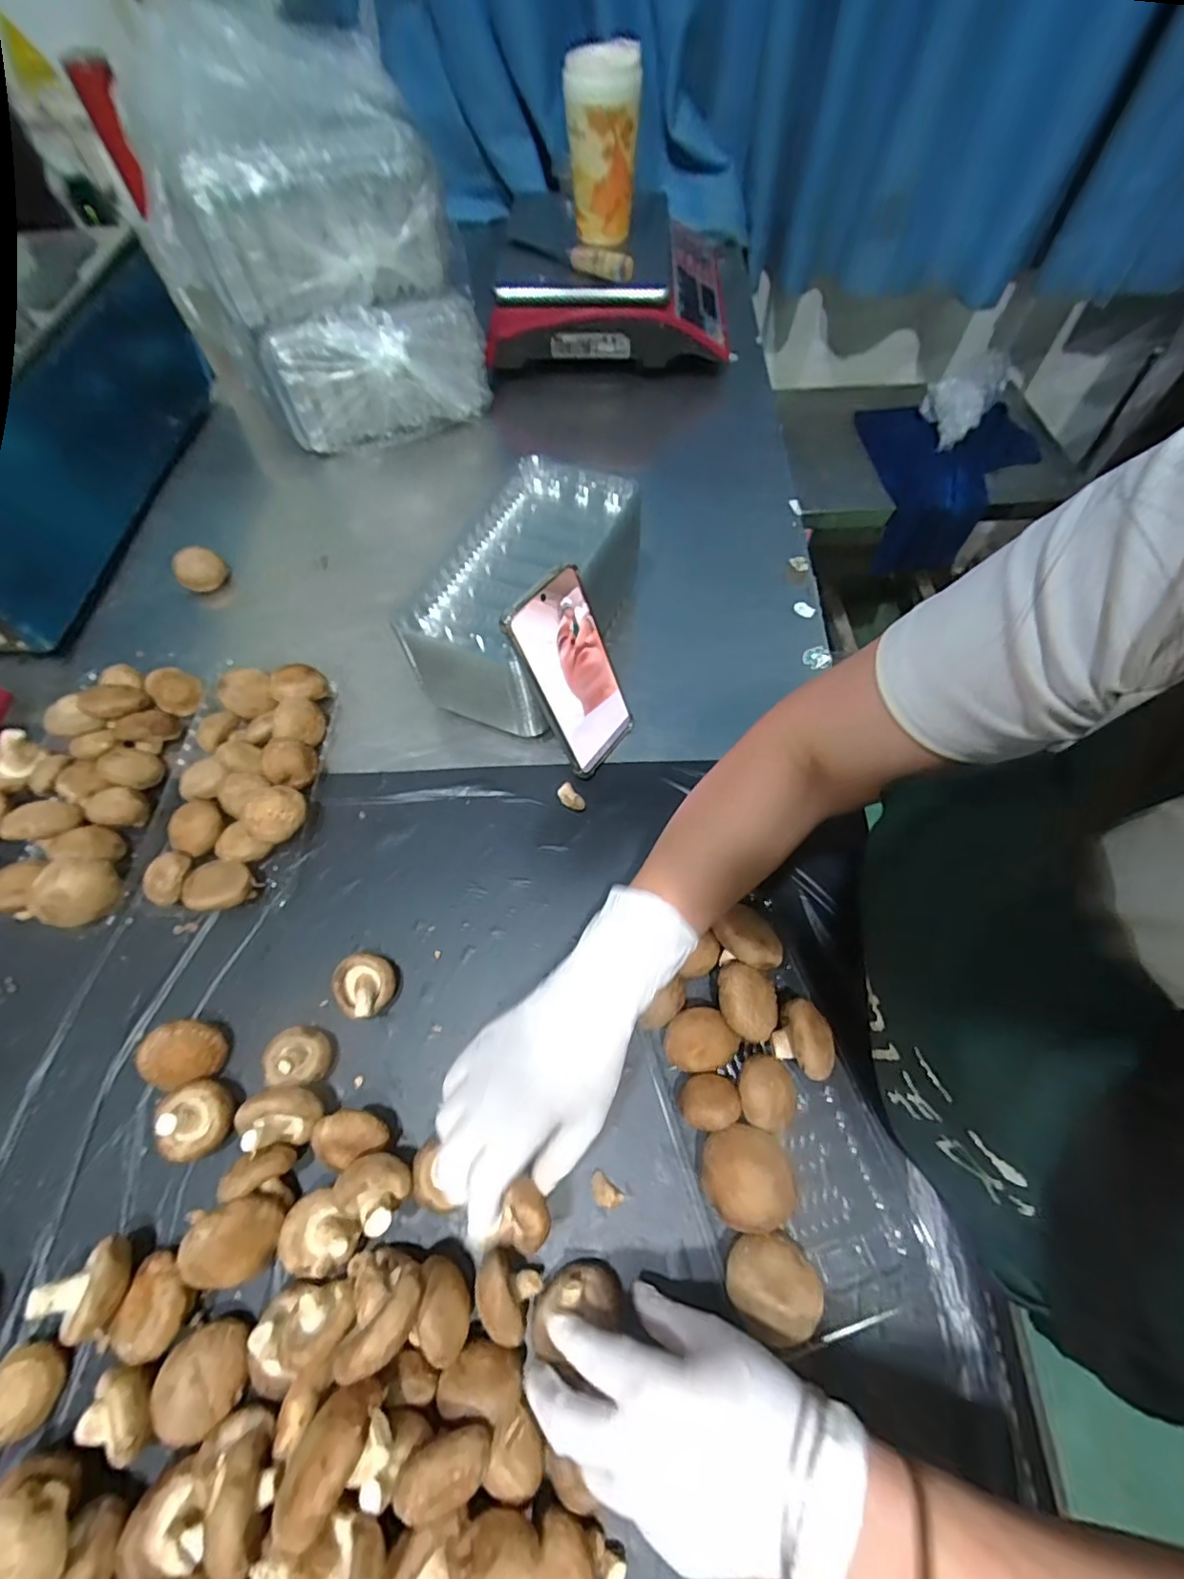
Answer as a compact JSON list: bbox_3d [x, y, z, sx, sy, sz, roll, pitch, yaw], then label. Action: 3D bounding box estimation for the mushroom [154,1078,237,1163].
[{"bbox_3d":[-0.249,0.208,0.363,0.041,0.038,0.044,0,62,1],"label":"mushroom"}]

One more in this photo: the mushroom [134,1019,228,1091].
[{"bbox_3d":[-0.273,0.178,0.383,0.043,0.034,0.038,-5,62,-2],"label":"mushroom"}]

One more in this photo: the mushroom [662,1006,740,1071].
[{"bbox_3d":[0.070,0.168,0.379,0.042,0.029,0.037,-29,65,-14],"label":"mushroom"}]

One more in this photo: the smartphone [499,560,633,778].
[{"bbox_3d":[-0.012,-0.086,0.443,0.010,0.157,0.075,20,59,38],"label":"smartphone"}]

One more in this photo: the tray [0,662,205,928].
[{"bbox_3d":[-0.426,-0.004,0.470,0.136,0.054,0.226,1,62,2],"label":"tray"}]

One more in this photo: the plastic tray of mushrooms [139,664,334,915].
[{"bbox_3d":[-0.289,-0.010,0.475,0.118,0.040,0.226,-5,62,-2],"label":"plastic tray of mushrooms"}]

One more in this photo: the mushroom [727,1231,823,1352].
[{"bbox_3d":[0.098,0.272,0.317,0.045,0.040,0.045,0,62,1],"label":"mushroom"}]

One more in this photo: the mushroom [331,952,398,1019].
[{"bbox_3d":[-0.160,0.138,0.404,0.041,0.026,0.039,0,62,1],"label":"mushroom"}]

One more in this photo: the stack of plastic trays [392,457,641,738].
[{"bbox_3d":[-0.052,-0.173,0.522,0.130,0.107,0.246,20,64,11],"label":"stack of plastic trays"}]

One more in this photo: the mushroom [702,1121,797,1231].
[{"bbox_3d":[0.091,0.231,0.342,0.051,0.036,0.051,0,62,1],"label":"mushroom"}]

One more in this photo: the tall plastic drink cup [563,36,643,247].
[{"bbox_3d":[0.014,-0.768,0.682,0.086,0.155,0.085,-6,61,-4],"label":"tall plastic drink cup"}]

